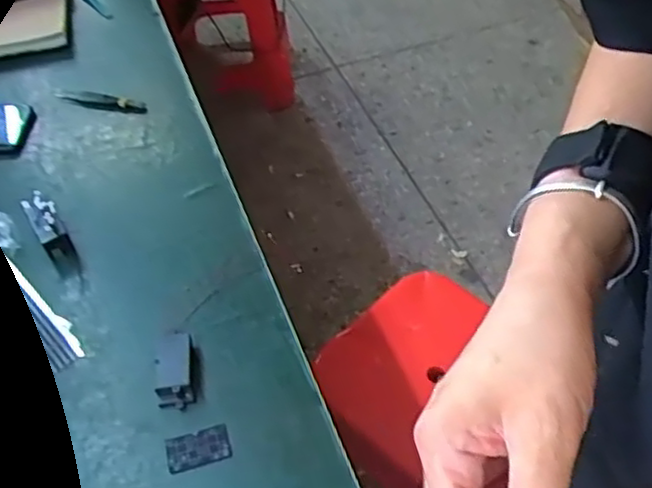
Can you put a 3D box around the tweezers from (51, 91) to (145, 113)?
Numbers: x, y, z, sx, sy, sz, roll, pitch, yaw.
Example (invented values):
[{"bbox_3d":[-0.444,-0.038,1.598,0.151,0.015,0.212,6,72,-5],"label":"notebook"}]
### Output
[{"bbox_3d":[-0.276,-0.172,0.852,0.123,0.007,0.026,9,53,13],"label":"tweezers"}]

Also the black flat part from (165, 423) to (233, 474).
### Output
[{"bbox_3d":[-0.102,0.163,0.558,0.050,0.004,0.029,-15,51,-6],"label":"black flat part"}]

